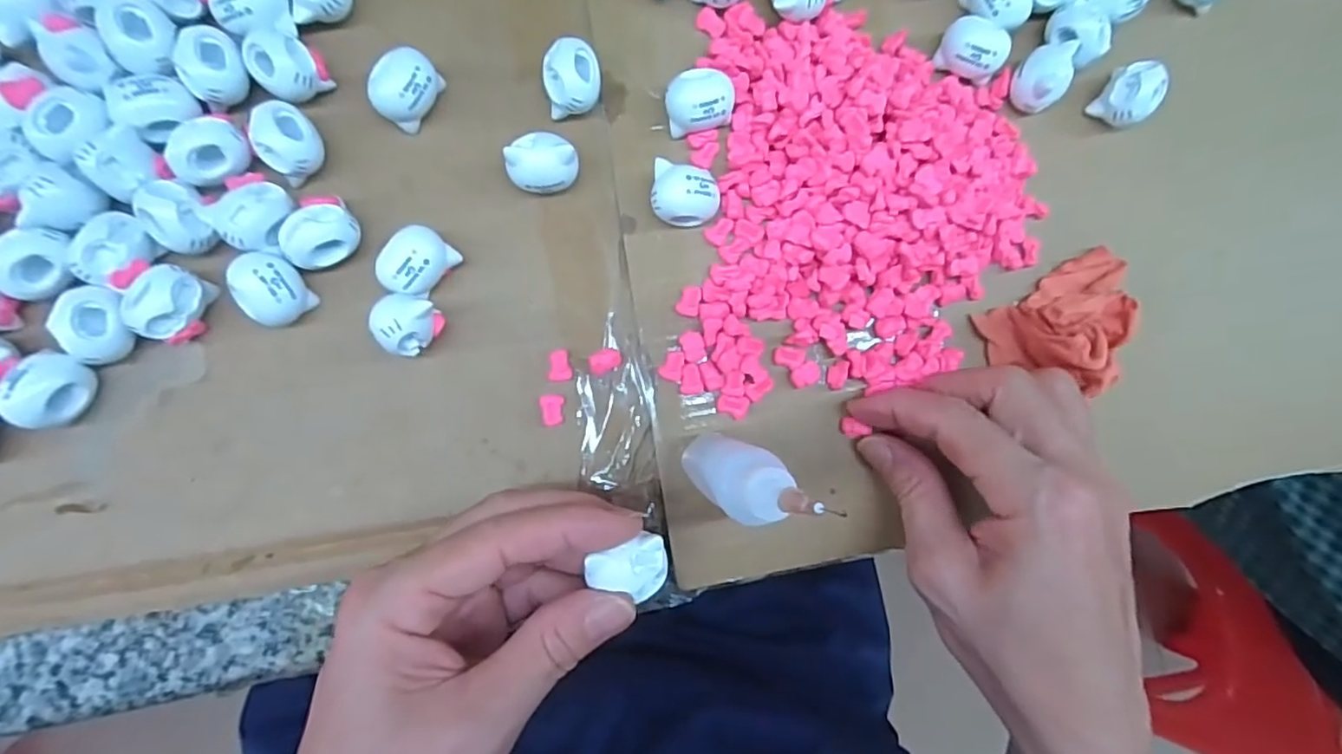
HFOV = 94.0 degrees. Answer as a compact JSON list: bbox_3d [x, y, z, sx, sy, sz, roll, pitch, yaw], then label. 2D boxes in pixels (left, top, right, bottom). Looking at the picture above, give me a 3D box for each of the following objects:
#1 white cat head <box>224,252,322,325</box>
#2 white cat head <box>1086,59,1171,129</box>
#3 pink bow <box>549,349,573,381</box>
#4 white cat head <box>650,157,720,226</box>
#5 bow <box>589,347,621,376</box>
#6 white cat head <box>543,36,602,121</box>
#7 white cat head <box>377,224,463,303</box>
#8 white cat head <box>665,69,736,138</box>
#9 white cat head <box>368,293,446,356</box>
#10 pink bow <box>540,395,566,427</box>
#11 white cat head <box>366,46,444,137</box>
[{"bbox_3d":[-0.141,-0.031,0.219,0.019,0.017,0.026,-27,90,-7],"label":"white cat head"},{"bbox_3d":[0.189,-0.116,0.257,0.019,0.017,0.022,22,85,-4],"label":"white cat head"},{"bbox_3d":[-0.042,-0.004,0.239,0.009,0.004,0.012,3,87,-6],"label":"pink bow"},{"bbox_3d":[0.005,-0.068,0.235,0.025,0.021,0.020,6,87,-6],"label":"white cat head"},{"bbox_3d":[-0.025,-0.006,0.239,0.013,0.004,0.009,-25,90,-7],"label":"bow"},{"bbox_3d":[-0.037,-0.112,0.236,0.021,0.018,0.025,2,87,-6],"label":"white cat head"},{"bbox_3d":[-0.092,-0.041,0.226,0.020,0.019,0.025,38,84,-3],"label":"white cat head"},{"bbox_3d":[0.010,-0.104,0.240,0.025,0.020,0.021,-10,88,-6],"label":"white cat head"},{"bbox_3d":[-0.094,-0.019,0.222,0.020,0.025,0.020,0,87,-6],"label":"white cat head"},{"bbox_3d":[-0.045,0.013,0.237,0.008,0.005,0.012,-2,87,-6],"label":"pink bow"},{"bbox_3d":[-0.098,-0.107,0.232,0.019,0.017,0.025,31,84,-4],"label":"white cat head"}]

